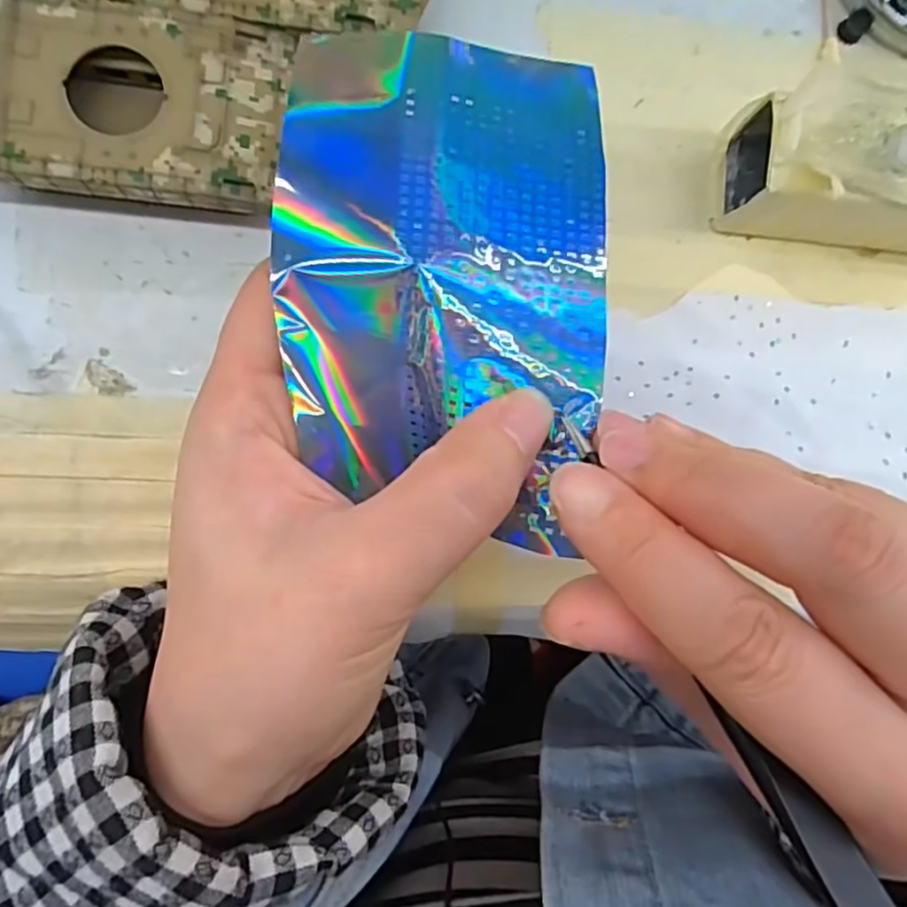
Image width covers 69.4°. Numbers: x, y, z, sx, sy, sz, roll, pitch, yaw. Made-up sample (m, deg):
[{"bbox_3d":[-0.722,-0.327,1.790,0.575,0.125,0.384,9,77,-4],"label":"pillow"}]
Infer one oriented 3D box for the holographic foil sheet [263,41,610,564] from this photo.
[{"bbox_3d":[-0.003,-0.042,0.152,0.074,0.019,0.117,4,87,-5],"label":"holographic foil sheet"}]

